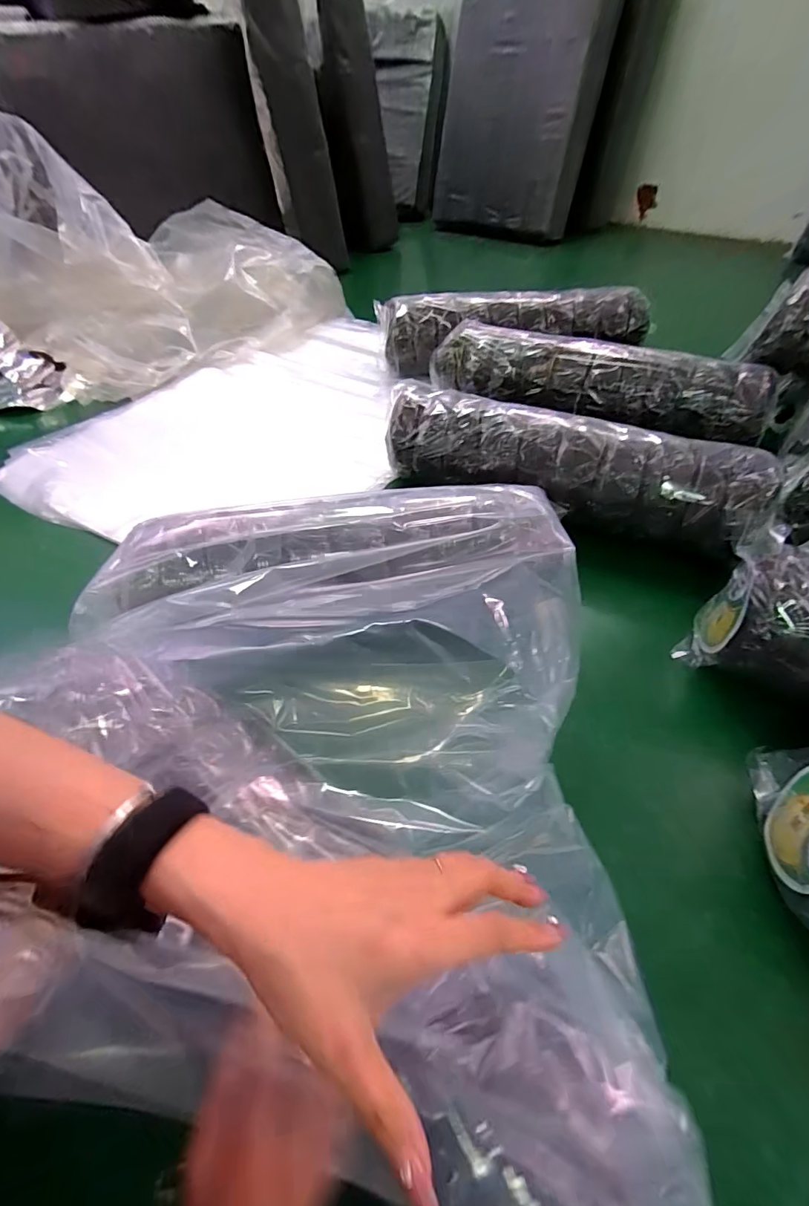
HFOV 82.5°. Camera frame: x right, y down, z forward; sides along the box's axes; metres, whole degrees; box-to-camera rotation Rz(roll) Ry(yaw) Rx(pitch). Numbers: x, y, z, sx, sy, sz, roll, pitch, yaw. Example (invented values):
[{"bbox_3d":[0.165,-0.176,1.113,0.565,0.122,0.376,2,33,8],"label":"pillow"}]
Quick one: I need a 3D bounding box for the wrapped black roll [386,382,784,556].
[{"bbox_3d":[0.268,-0.245,0.841,0.653,0.139,0.155,18,53,19],"label":"wrapped black roll"}]

